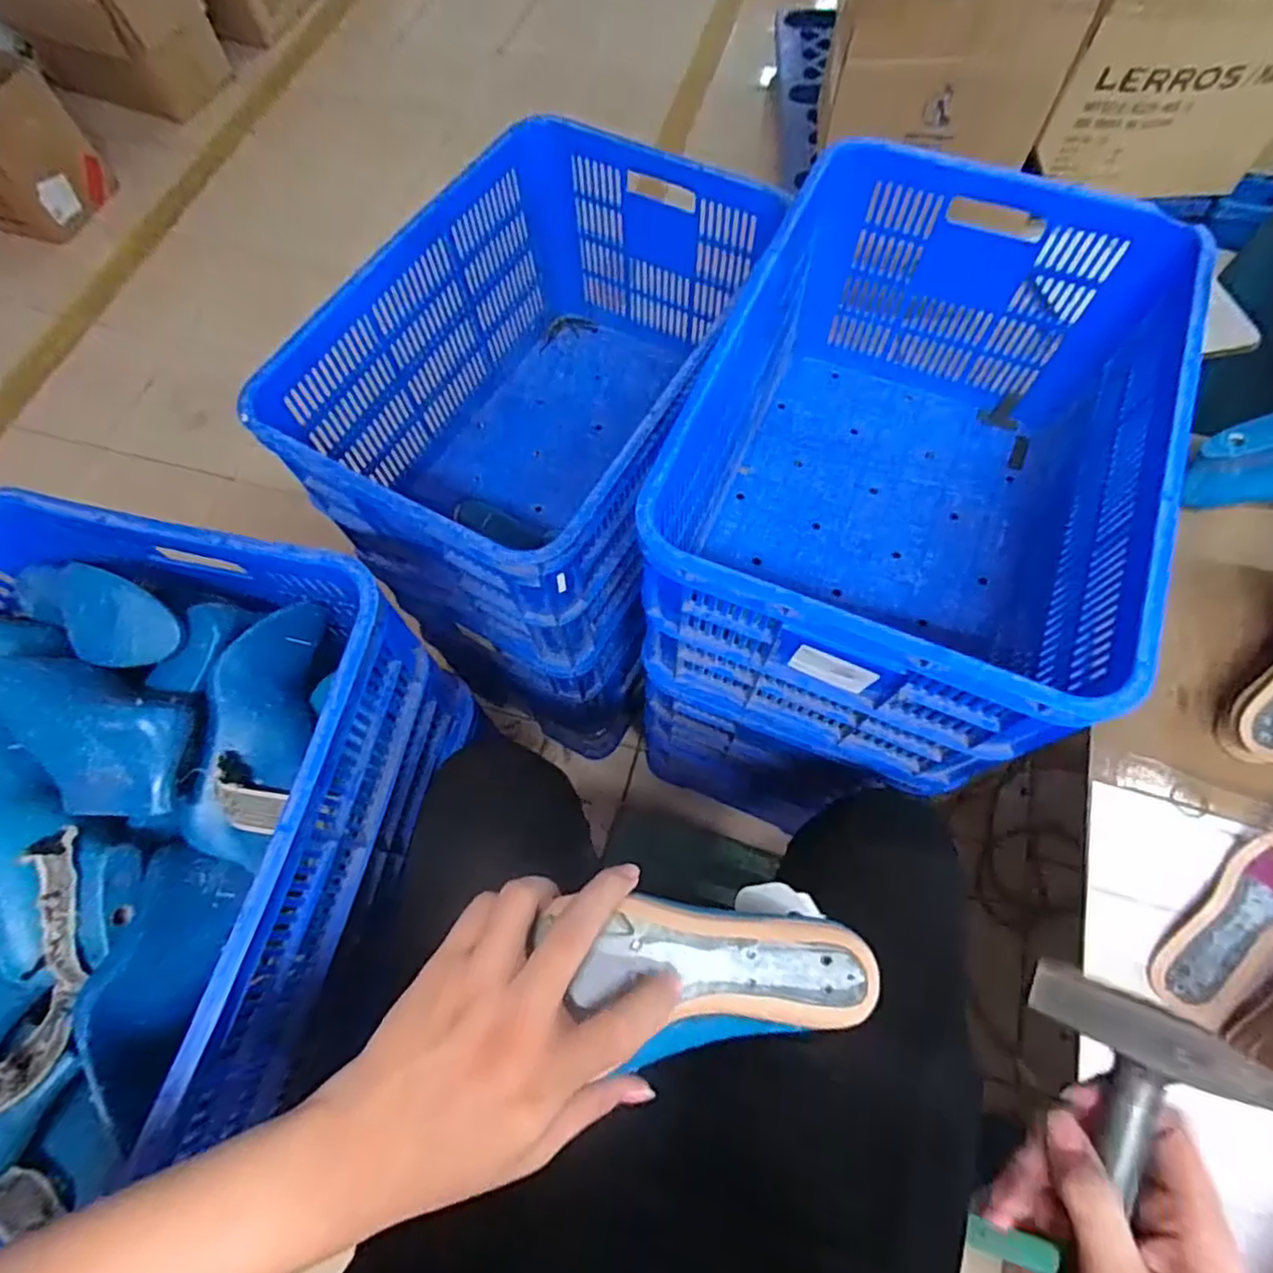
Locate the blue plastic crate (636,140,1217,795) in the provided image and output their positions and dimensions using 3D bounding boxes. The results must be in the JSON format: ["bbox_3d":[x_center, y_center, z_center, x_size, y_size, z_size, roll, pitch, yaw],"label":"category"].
[{"bbox_3d":[0.300,-0.202,0.756,0.407,0.320,0.610,21,69,10],"label":"blue plastic crate"}]

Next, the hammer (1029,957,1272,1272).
[{"bbox_3d":[0.233,0.293,0.309,0.114,0.027,0.231,12,83,31],"label":"hammer"}]

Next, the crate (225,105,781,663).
[{"bbox_3d":[-0.108,-0.327,0.897,0.426,0.325,0.620,28,70,12],"label":"crate"}]

